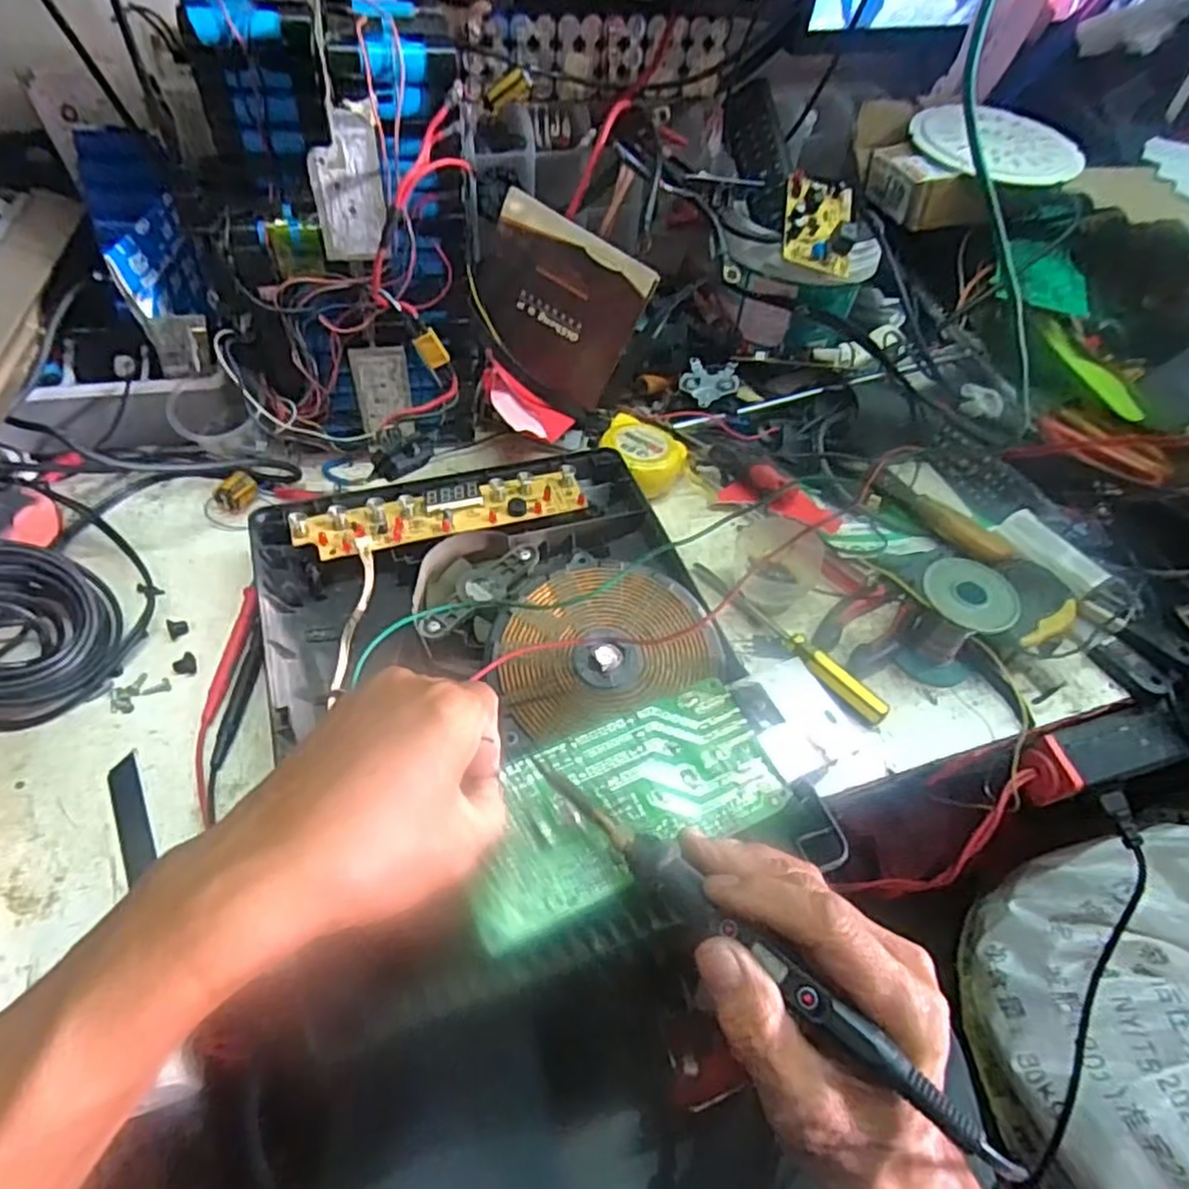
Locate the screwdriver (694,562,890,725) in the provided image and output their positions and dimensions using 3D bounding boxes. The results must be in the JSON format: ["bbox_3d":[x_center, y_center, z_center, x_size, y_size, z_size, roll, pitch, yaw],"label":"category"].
[{"bbox_3d":[0.131,0.027,0.504,0.021,0.016,0.168,-33,61,-28],"label":"screwdriver"}]

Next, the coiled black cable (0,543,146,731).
[{"bbox_3d":[-0.347,0.020,0.436,0.094,0.066,0.098,3,51,-4],"label":"coiled black cable"}]

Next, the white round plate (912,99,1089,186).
[{"bbox_3d":[0.351,-0.408,0.644,0.141,0.019,0.145,3,51,-4],"label":"white round plate"}]

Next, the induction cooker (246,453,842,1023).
[{"bbox_3d":[-0.051,0.047,0.440,0.265,0.061,0.327,-13,54,-16],"label":"induction cooker"}]

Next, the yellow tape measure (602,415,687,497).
[{"bbox_3d":[0.038,-0.116,0.598,0.067,0.036,0.084,-27,59,-25],"label":"yellow tape measure"}]

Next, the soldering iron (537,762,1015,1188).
[{"bbox_3d":[0.059,0.139,0.294,0.221,0.016,0.017,33,55,28],"label":"soldering iron"}]

